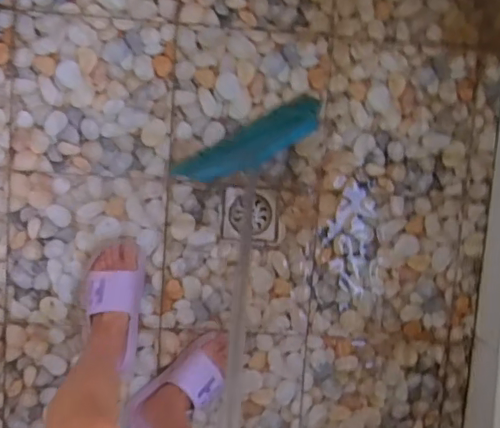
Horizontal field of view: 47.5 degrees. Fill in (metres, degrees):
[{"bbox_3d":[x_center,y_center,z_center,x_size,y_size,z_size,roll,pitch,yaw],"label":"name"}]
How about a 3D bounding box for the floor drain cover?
[{"bbox_3d":[0.002,0.001,1.182,0.116,0.007,0.109,4,97,-5],"label":"floor drain cover"}]

